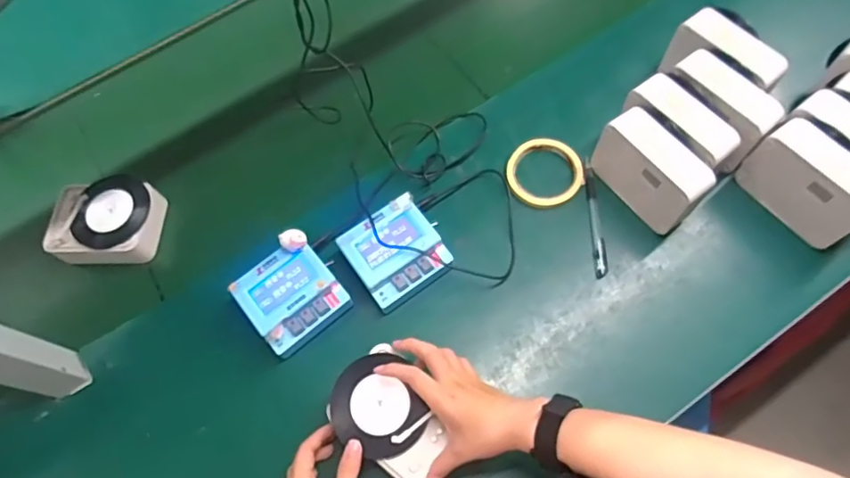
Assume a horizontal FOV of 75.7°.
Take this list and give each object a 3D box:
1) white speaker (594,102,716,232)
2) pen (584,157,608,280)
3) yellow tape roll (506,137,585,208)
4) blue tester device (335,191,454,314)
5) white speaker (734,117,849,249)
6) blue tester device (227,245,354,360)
[{"bbox_3d":[0.259,-0.079,0.628,0.051,0.093,0.130,-33,69,-9],"label":"white speaker"},{"bbox_3d":[0.207,-0.030,0.670,0.015,0.010,0.159,-2,65,5],"label":"pen"},{"bbox_3d":[0.151,-0.083,0.695,0.094,0.017,0.095,-2,65,5],"label":"yellow tape roll"},{"bbox_3d":[-0.034,0.018,0.644,0.102,0.048,0.102,-33,69,-9],"label":"blue tester device"},{"bbox_3d":[0.425,-0.057,0.615,0.049,0.111,0.128,-35,69,-10],"label":"white speaker"},{"bbox_3d":[-0.152,0.065,0.624,0.099,0.032,0.097,-38,67,-11],"label":"blue tester device"}]

